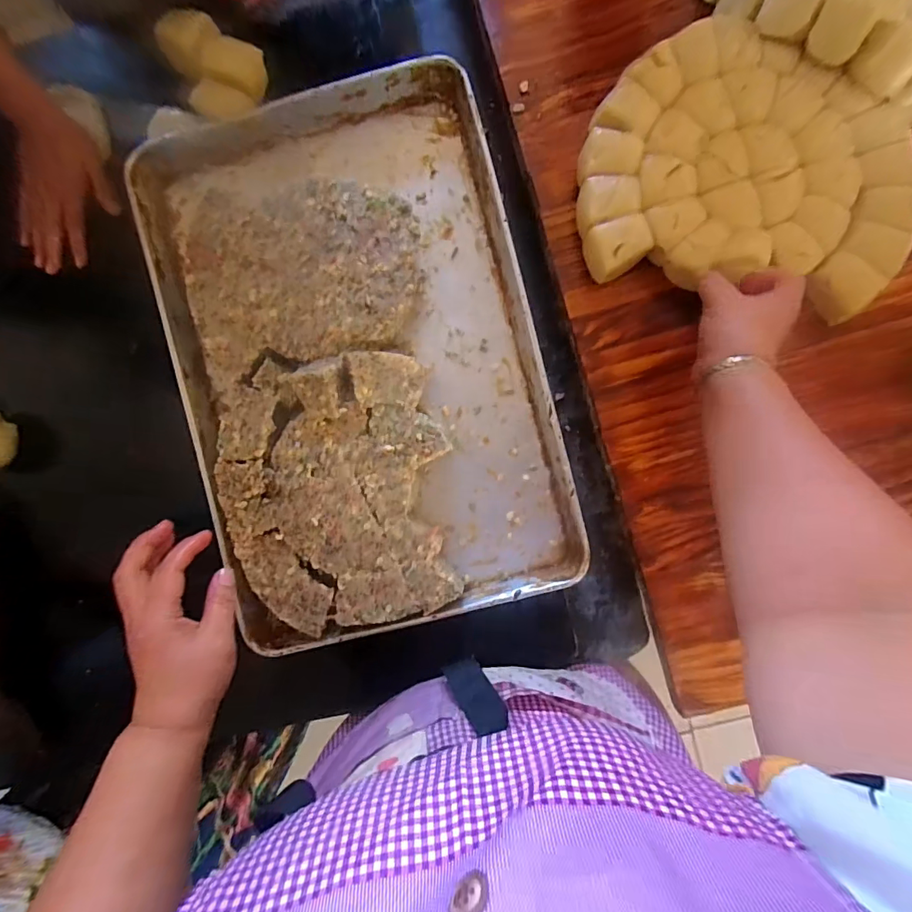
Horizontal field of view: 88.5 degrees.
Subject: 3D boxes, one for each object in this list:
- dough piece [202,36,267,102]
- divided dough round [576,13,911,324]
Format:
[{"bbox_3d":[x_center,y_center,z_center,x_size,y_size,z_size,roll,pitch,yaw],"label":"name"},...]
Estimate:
[{"bbox_3d":[-0.256,-0.457,0.547,0.066,0.033,0.053,22,91,3],"label":"dough piece"},{"bbox_3d":[0.297,-0.294,0.474,0.320,0.040,0.257,12,91,3],"label":"divided dough round"}]

